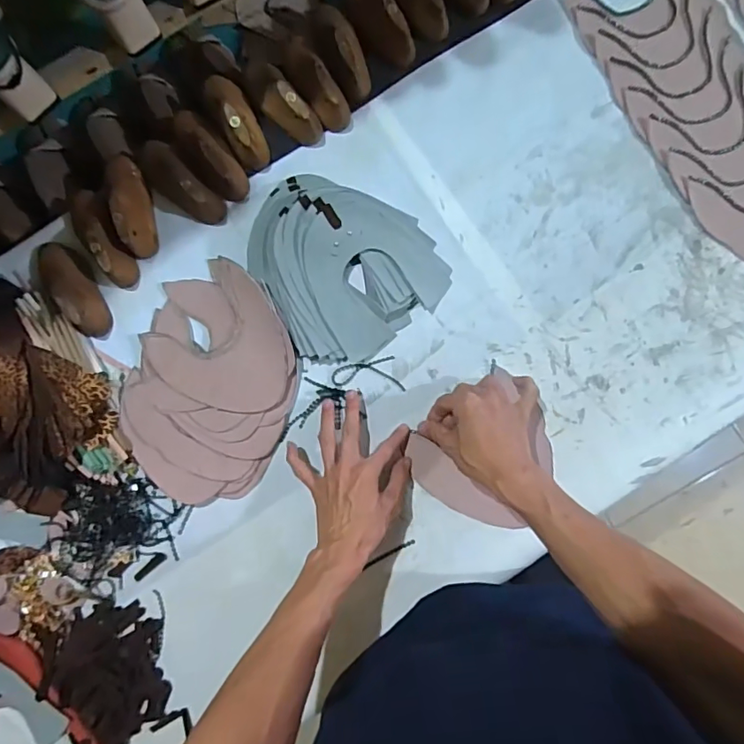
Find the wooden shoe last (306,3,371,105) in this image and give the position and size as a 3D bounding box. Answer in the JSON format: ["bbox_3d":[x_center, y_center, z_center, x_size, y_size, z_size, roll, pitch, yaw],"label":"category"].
[{"bbox_3d":[-0.045,-0.414,0.631,0.058,0.052,0.149,-27,83,0],"label":"wooden shoe last"}]

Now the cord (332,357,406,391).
[{"bbox_3d":[-0.004,0.000,0.607,0.087,0.006,0.038,3,84,3],"label":"cord"}]

